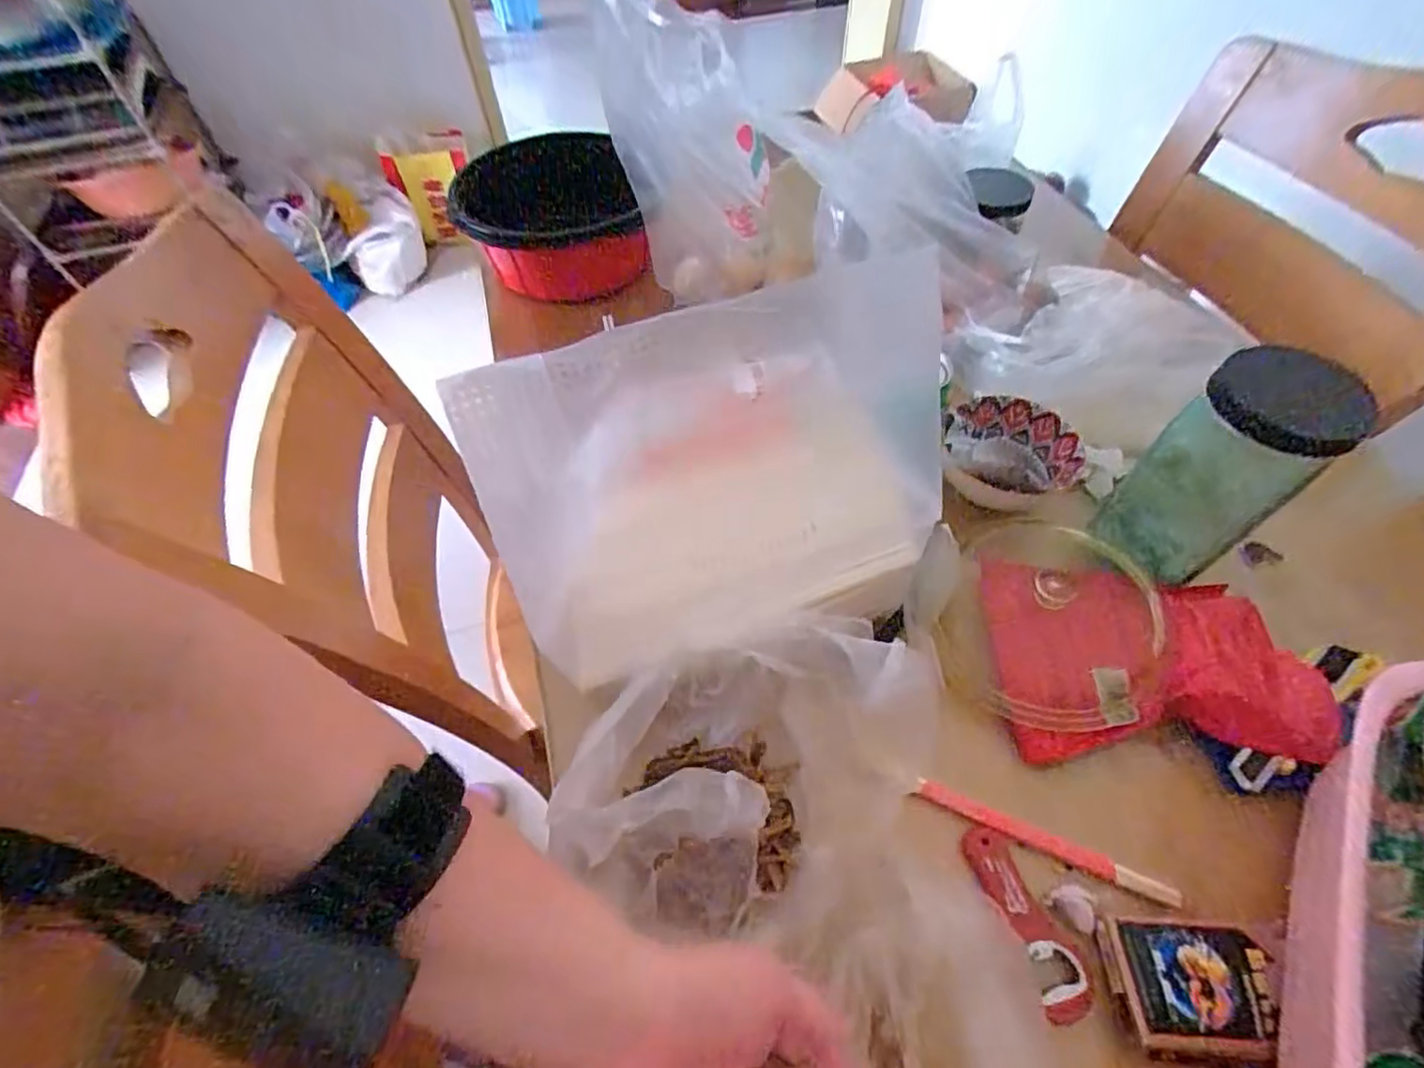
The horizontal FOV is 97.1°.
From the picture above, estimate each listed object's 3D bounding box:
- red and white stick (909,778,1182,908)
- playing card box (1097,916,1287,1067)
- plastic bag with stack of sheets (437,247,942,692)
[{"bbox_3d":[0.203,0.190,0.391,0.153,0.005,0.014,20,57,15],"label":"red and white stick"},{"bbox_3d":[0.263,0.246,0.336,0.090,0.019,0.065,1,54,3],"label":"playing card box"},{"bbox_3d":[0.008,-0.022,0.354,0.252,0.200,0.017,-14,27,-9],"label":"plastic bag with stack of sheets"}]

